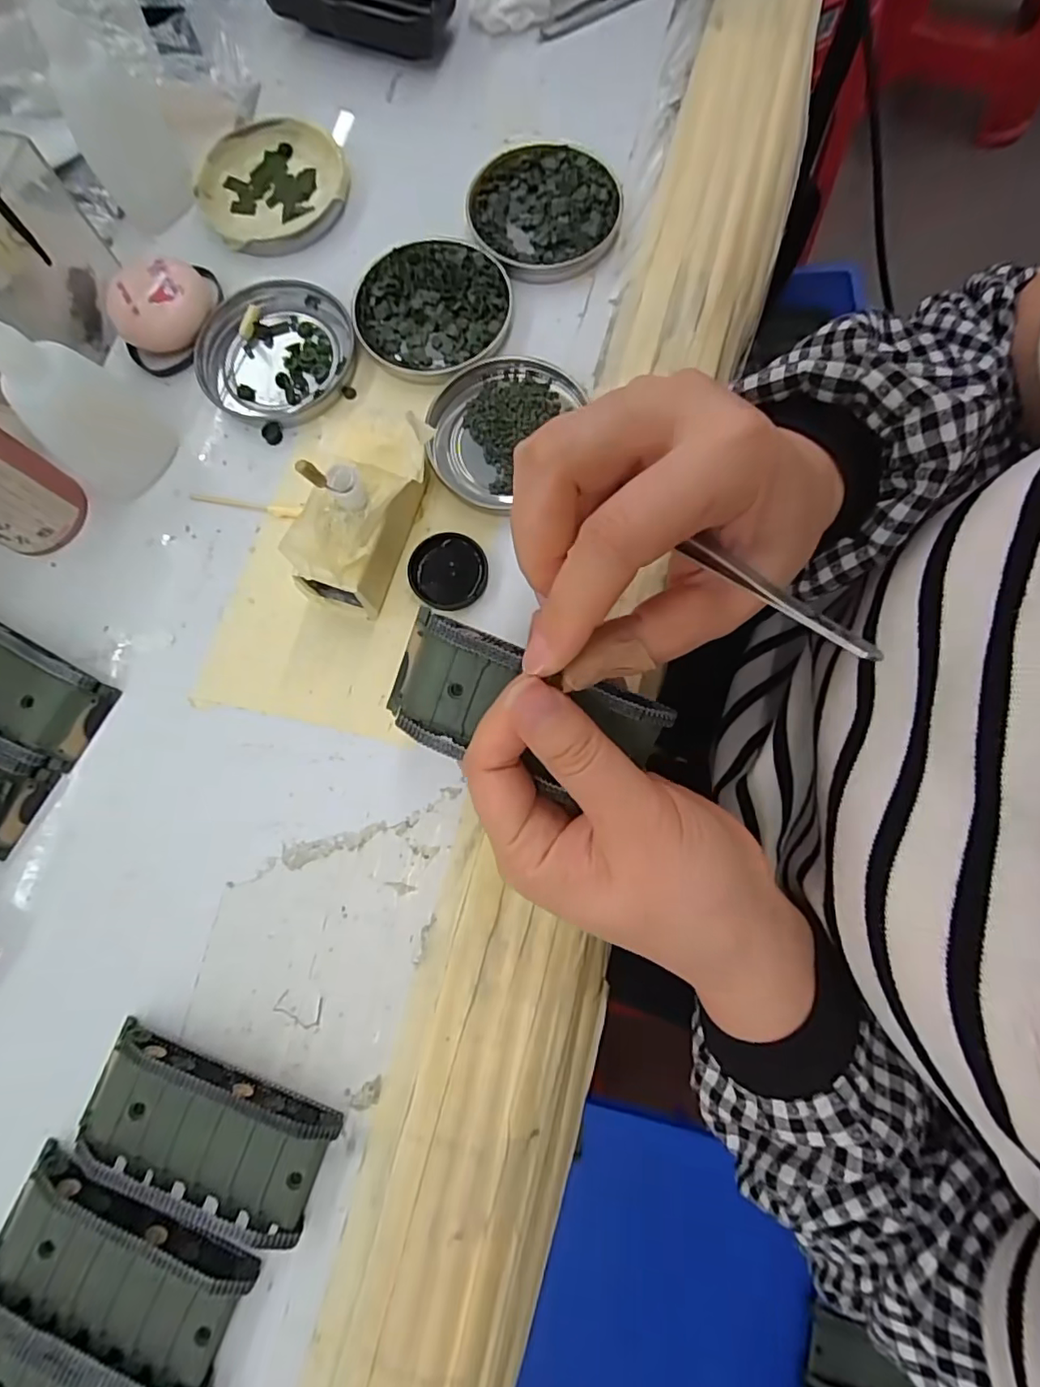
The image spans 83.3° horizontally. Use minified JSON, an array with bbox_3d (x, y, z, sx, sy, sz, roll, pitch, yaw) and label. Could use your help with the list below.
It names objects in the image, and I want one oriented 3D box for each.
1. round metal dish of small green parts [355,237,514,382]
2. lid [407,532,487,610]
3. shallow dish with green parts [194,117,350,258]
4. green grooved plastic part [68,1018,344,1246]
[{"bbox_3d":[-0.044,-0.195,0.295,0.077,0.009,0.073,-1,78,3],"label":"round metal dish of small green parts"},{"bbox_3d":[-0.033,-0.057,0.270,0.036,0.006,0.035,-1,78,3],"label":"lid"},{"bbox_3d":[-0.134,-0.277,0.318,0.077,0.013,0.082,-1,78,3],"label":"shallow dish with green parts"},{"bbox_3d":[-0.122,0.168,0.222,0.095,0.018,0.044,20,80,7],"label":"green grooved plastic part"}]

